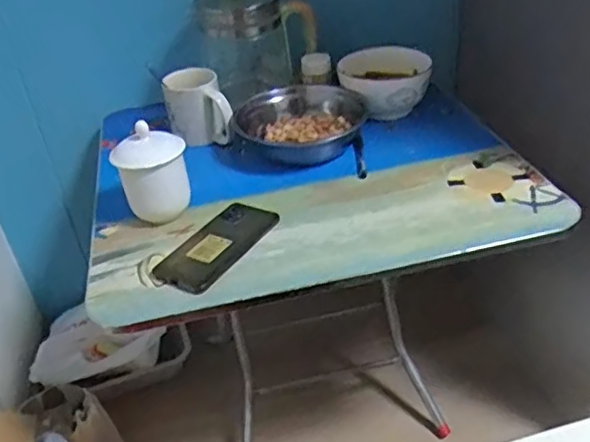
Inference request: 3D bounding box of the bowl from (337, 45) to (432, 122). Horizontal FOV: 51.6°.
[{"bbox_3d":[0.142,-0.212,0.955,0.124,0.074,0.144,-10,35,-4],"label":"bowl"}]

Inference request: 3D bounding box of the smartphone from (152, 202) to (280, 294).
[{"bbox_3d":[-0.089,0.025,0.726,0.072,0.011,0.162,19,42,32],"label":"smartphone"}]

